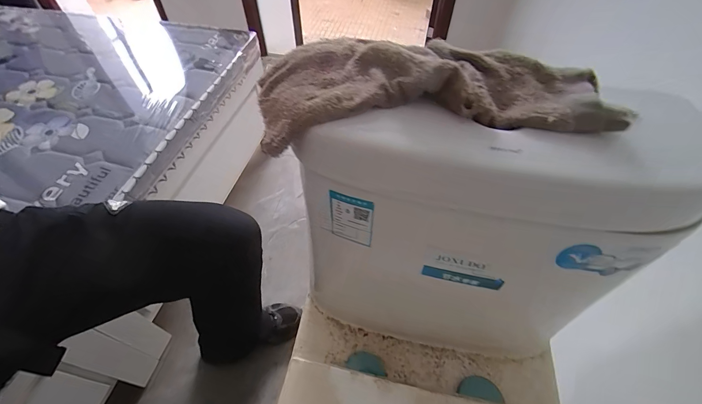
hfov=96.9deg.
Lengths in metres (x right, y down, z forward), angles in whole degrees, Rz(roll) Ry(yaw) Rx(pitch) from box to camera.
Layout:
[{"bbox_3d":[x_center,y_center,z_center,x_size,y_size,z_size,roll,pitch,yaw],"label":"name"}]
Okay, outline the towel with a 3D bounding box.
[{"bbox_3d":[0.062,-0.106,0.275,0.282,0.044,0.122,-2,50,-2],"label":"towel"}]

